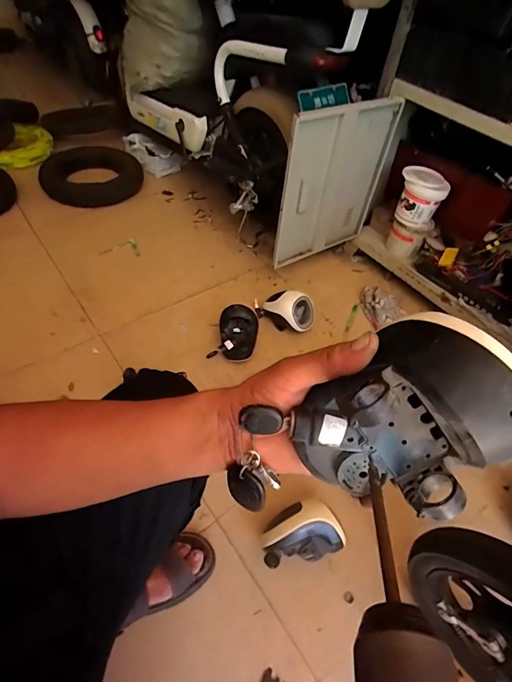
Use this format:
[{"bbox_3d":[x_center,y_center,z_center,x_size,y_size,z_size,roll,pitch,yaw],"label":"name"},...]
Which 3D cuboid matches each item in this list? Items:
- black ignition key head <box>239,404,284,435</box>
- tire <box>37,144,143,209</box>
[{"bbox_3d":[0.005,0.058,0.276,0.029,0.020,0.011,1,50,-5],"label":"black ignition key head"},{"bbox_3d":[-0.639,-0.660,1.488,0.368,0.103,0.306,-15,53,-17],"label":"tire"}]

